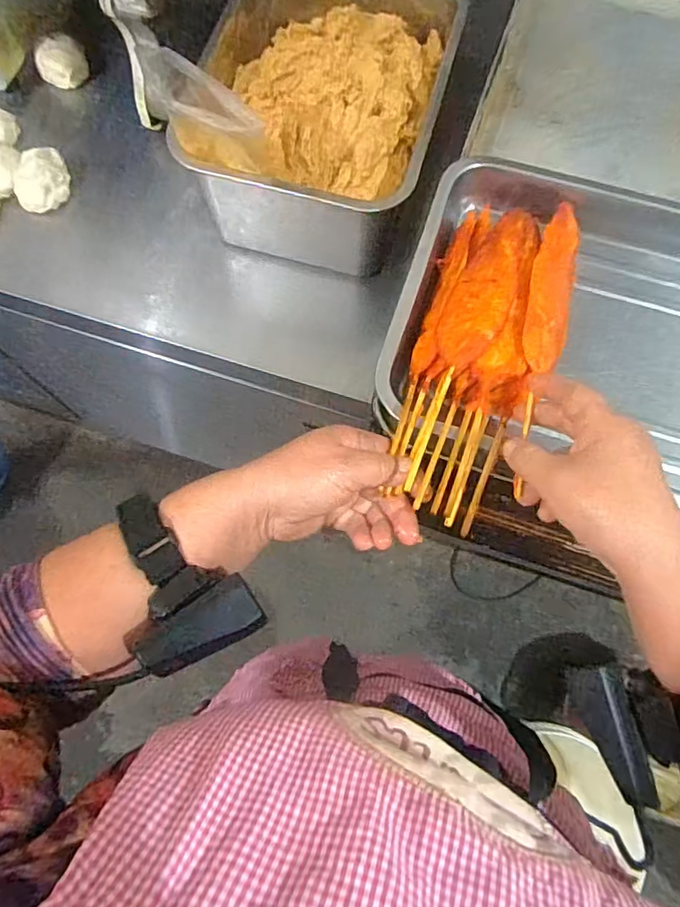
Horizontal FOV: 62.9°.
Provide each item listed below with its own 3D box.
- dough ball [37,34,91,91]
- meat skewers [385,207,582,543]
[{"bbox_3d":[-0.382,-0.541,0.768,0.065,0.049,0.061,1,72,-2],"label":"dough ball"},{"bbox_3d":[0.110,-0.080,0.414,0.107,0.048,0.279,20,70,4],"label":"meat skewers"}]

